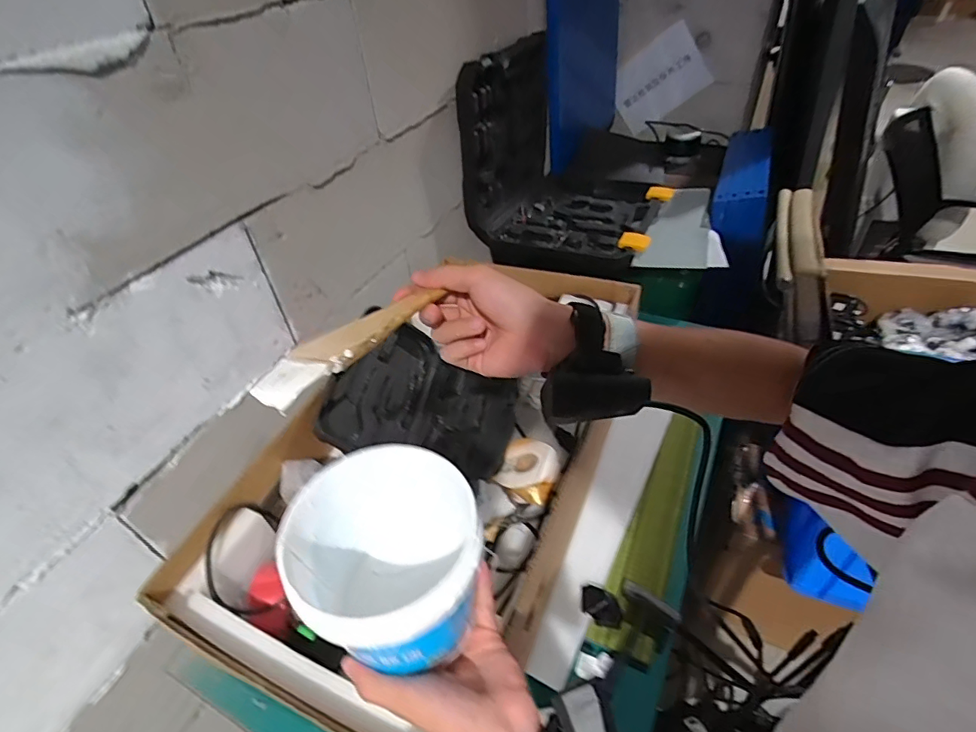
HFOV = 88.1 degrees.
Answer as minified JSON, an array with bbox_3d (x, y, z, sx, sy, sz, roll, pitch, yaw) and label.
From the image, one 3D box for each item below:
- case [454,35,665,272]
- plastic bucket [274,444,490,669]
[{"bbox_3d":[0.200,-0.478,1.107,0.367,0.352,0.474,14,46,21],"label":"case"},{"bbox_3d":[-0.063,0.135,0.355,0.125,0.104,0.118,-4,43,3],"label":"plastic bucket"}]

